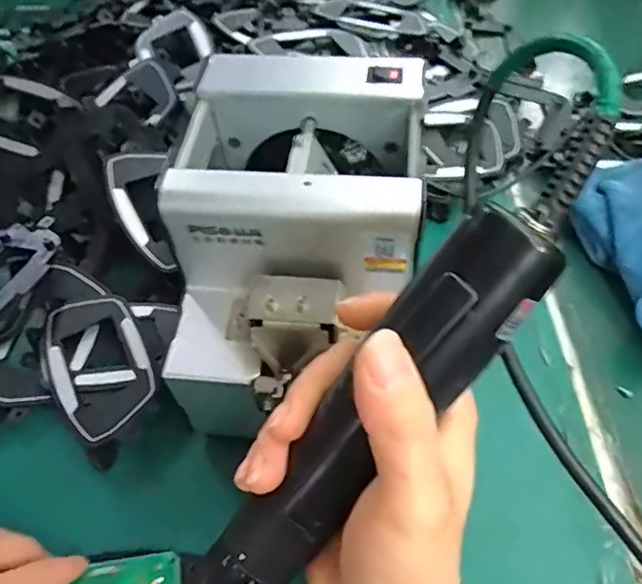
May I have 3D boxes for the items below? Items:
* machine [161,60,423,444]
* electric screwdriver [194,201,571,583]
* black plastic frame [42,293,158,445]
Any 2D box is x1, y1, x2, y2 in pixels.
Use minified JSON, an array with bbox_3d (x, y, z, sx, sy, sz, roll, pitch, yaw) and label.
[{"bbox_3d":[-0.011,-0.031,0.339,0.131,0.128,0.205,4,55,7],"label":"machine"},{"bbox_3d":[0.011,0.053,0.211,0.033,0.029,0.190,45,109,30],"label":"electric screwdriver"},{"bbox_3d":[-0.141,0.044,0.368,0.061,0.012,0.097,-25,57,-13],"label":"black plastic frame"}]

